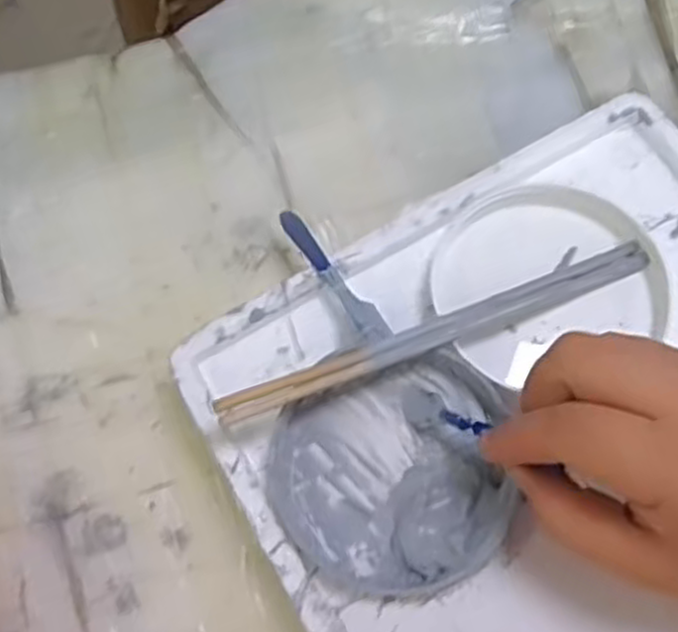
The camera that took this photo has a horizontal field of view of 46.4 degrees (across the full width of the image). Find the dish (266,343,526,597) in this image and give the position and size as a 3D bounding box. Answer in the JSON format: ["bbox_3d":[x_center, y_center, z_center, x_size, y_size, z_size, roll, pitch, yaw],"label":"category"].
[{"bbox_3d":[0.024,0.064,0.319,0.098,0.020,0.088,-20,68,-5],"label":"dish"}]

